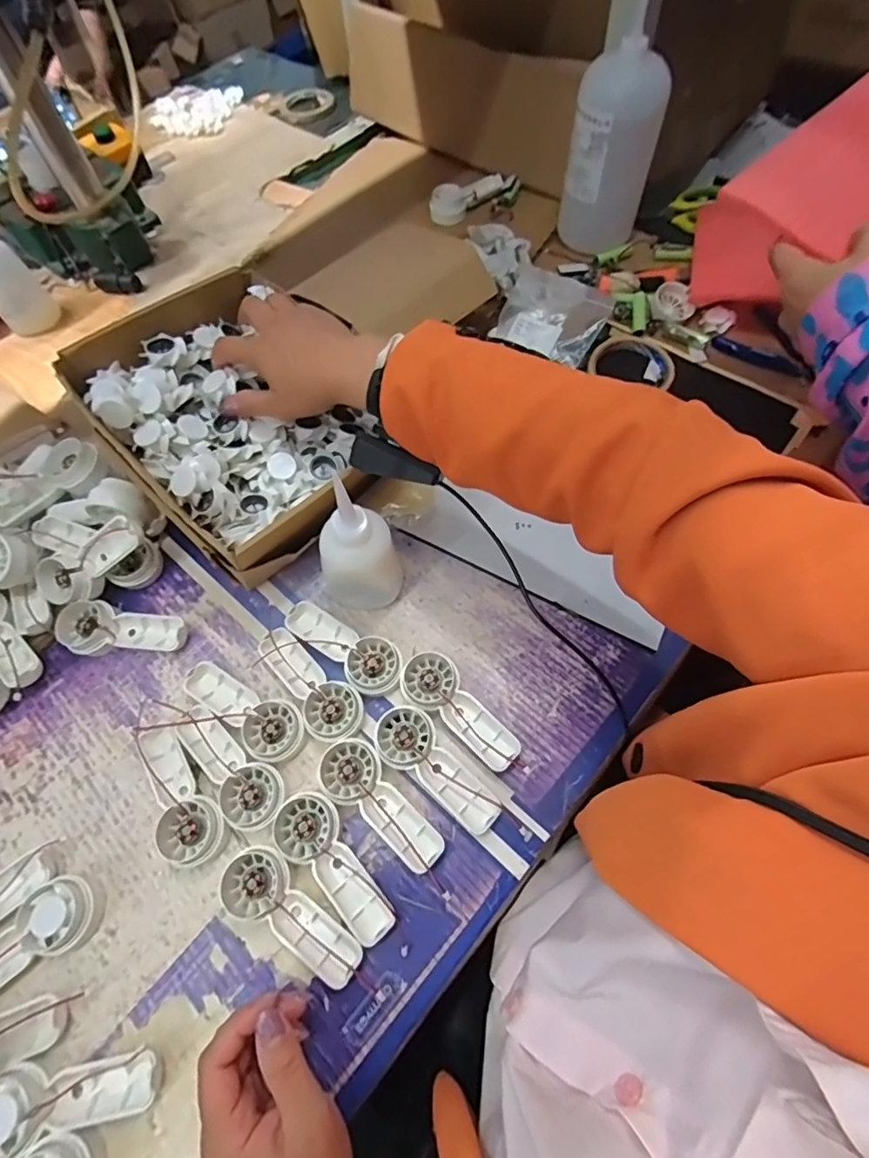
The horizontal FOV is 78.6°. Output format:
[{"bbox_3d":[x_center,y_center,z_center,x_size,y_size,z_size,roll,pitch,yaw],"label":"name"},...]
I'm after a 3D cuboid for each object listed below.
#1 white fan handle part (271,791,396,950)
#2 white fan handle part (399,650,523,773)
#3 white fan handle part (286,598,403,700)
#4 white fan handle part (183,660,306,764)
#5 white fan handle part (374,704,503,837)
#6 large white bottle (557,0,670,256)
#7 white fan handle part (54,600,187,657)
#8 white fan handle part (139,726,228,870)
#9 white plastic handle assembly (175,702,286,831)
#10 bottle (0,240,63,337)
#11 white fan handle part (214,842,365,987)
[{"bbox_3d":[-0.069,0.204,0.382,0.110,0.022,0.043,40,73,19],"label":"white fan handle part"},{"bbox_3d":[0.017,0.106,0.424,0.045,0.019,0.112,-36,68,-13],"label":"white fan handle part"},{"bbox_3d":[-0.075,0.054,0.456,0.112,0.022,0.047,38,72,18],"label":"white fan handle part"},{"bbox_3d":[-0.157,0.105,0.434,0.113,0.022,0.044,29,70,15],"label":"white fan handle part"},{"bbox_3d":[0.001,0.144,0.405,0.112,0.014,0.043,41,73,19],"label":"white fan handle part"},{"bbox_3d":[0.202,-0.481,0.605,0.083,0.183,0.077,-27,67,-10],"label":"large white bottle"},{"bbox_3d":[-0.276,0.045,0.466,0.109,0.026,0.041,3,65,4],"label":"white fan handle part"},{"bbox_3d":[-0.199,0.164,0.411,0.045,0.026,0.111,-34,68,-13],"label":"white fan handle part"},{"bbox_3d":[-0.160,0.144,0.411,0.108,0.031,0.043,41,73,19],"label":"white plastic handle assembly"},{"bbox_3d":[-0.521,-0.373,0.620,0.061,0.142,0.052,-38,69,-14],"label":"bottle"},{"bbox_3d":[-0.100,0.236,0.370,0.110,0.020,0.043,36,72,18],"label":"white fan handle part"}]

